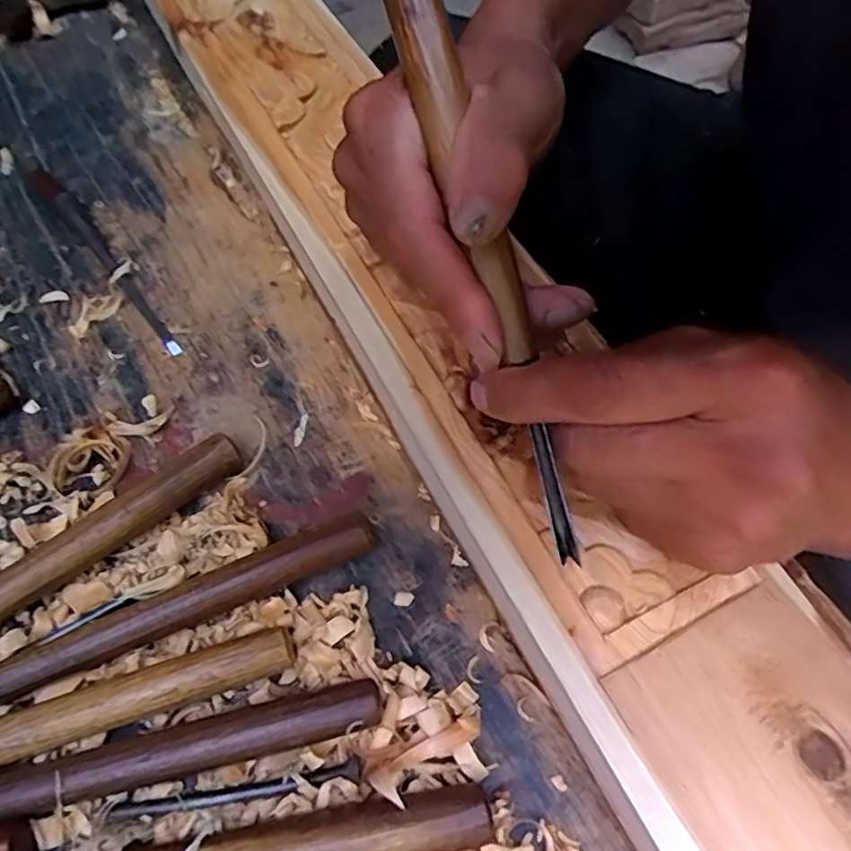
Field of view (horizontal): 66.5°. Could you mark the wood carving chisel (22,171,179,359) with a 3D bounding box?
[{"bbox_3d":[-0.162,-0.087,0.326,0.012,0.013,0.138,-36,68,-20],"label":"wood carving chisel"}]

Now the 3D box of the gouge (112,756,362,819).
[{"bbox_3d":[-0.062,0.121,0.216,0.080,0.004,0.007,-6,61,-6],"label":"gouge"}]

